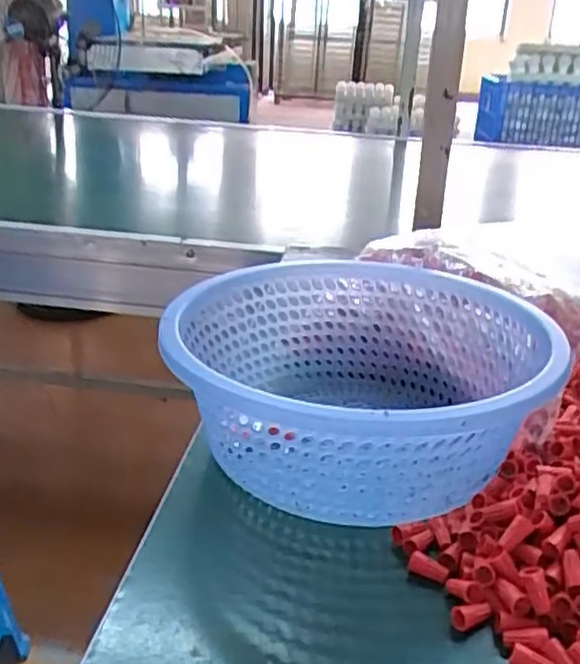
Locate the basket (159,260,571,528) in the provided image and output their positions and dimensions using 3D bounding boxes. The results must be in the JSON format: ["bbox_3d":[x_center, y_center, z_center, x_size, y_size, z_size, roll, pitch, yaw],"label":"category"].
[{"bbox_3d":[0.046,0.037,0.521,0.265,0.103,0.277,-4,23,-14],"label":"basket"}]

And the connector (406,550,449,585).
[{"bbox_3d":[0.079,0.134,0.413,0.024,0.012,0.009,16,27,32],"label":"connector"}]

